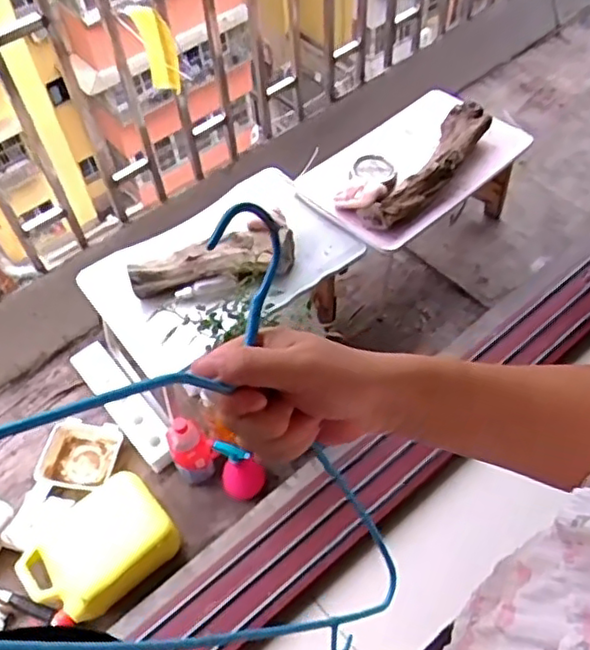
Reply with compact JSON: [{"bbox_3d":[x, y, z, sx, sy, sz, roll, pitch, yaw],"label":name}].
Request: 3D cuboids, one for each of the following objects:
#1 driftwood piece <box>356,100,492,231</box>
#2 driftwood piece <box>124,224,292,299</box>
[{"bbox_3d":[0.330,-0.392,1.605,0.113,0.100,0.469,34,63,25],"label":"driftwood piece"},{"bbox_3d":[-0.188,-0.141,1.471,0.354,0.108,0.148,-12,53,11],"label":"driftwood piece"}]

